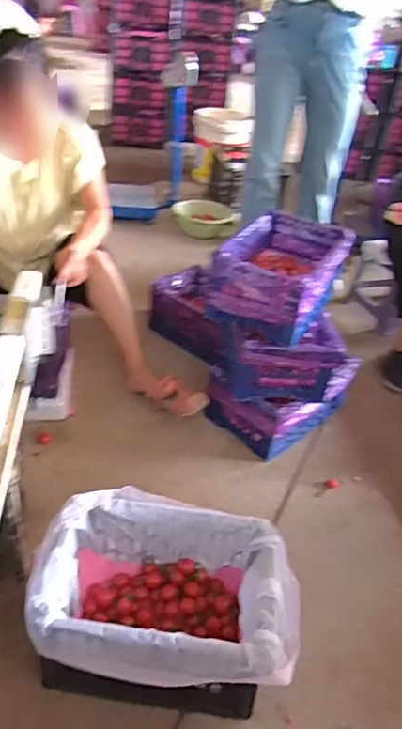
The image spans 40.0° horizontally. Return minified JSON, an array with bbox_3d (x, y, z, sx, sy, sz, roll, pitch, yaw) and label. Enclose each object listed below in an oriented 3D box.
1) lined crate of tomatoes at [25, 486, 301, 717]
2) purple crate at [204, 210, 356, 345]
[{"bbox_3d":[-0.058,0.415,0.975,0.439,0.211,0.295,8,33,1],"label":"lined crate of tomatoes"},{"bbox_3d":[0.204,-0.223,1.392,0.254,0.193,0.371,20,35,18],"label":"purple crate"}]

